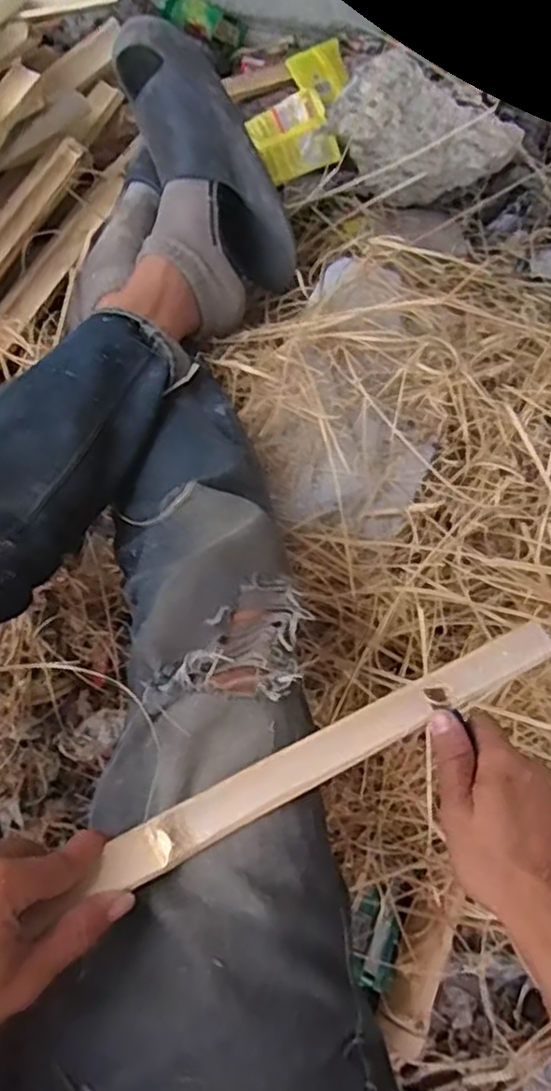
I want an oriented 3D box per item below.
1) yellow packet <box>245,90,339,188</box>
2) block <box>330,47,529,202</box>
[{"bbox_3d":[0.021,-0.552,0.967,0.117,0.018,0.103,-25,95,2],"label":"yellow packet"},{"bbox_3d":[0.187,-0.537,0.931,0.218,0.085,0.156,36,68,9],"label":"block"}]

